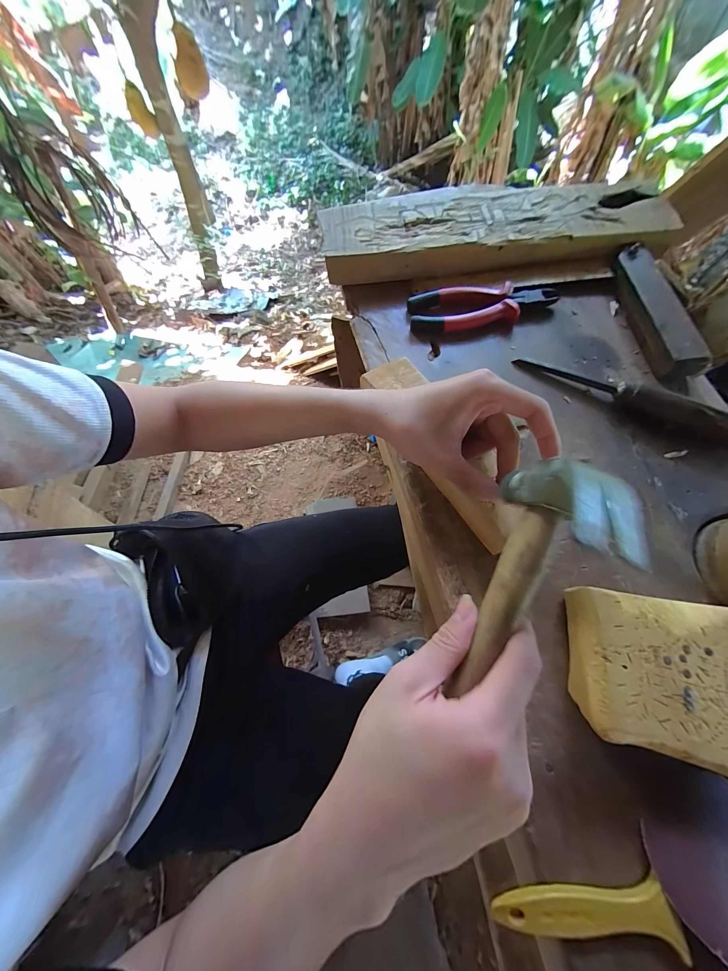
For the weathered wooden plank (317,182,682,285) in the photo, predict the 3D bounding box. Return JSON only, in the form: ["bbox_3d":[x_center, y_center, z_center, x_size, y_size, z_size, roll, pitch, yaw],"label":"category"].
[{"bbox_3d":[0.171,-0.352,0.432,0.454,0.045,0.126,-3,71,1],"label":"weathered wooden plank"}]

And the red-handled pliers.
[{"bbox_3d":[0.152,-0.228,0.398,0.186,0.019,0.060,-4,71,1],"label":"red-handled pliers"}]

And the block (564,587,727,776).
[{"bbox_3d":[0.224,0.144,0.236,0.136,0.042,0.113,9,72,5],"label":"block"}]

